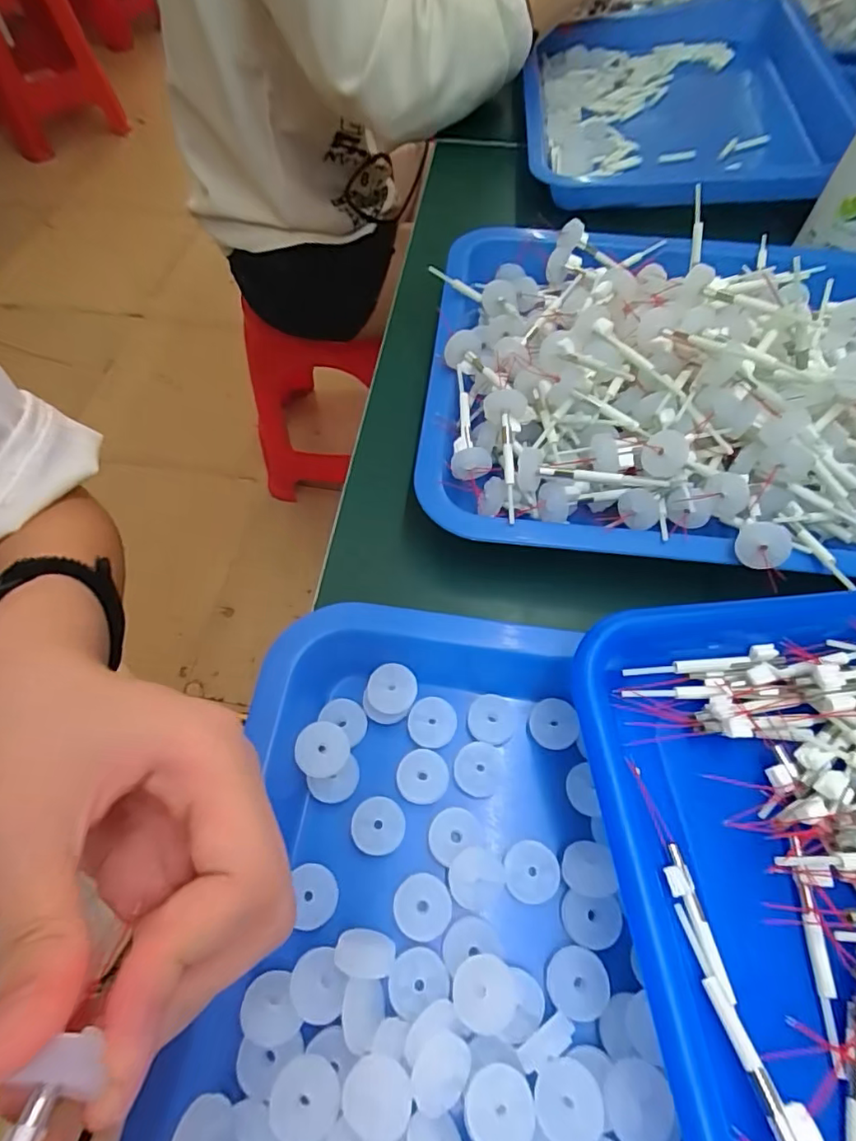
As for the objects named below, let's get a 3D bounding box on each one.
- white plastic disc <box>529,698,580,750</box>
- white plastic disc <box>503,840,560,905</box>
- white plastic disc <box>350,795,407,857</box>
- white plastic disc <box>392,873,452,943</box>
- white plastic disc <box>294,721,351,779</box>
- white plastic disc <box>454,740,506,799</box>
[{"bbox_3d":[0.055,0.066,0.238,0.020,0.005,0.020,0,61,0],"label":"white plastic disc"},{"bbox_3d":[0.039,0.115,0.210,0.020,0.006,0.020,0,61,0],"label":"white plastic disc"},{"bbox_3d":[-0.020,0.101,0.218,0.020,0.006,0.020,0,61,0],"label":"white plastic disc"},{"bbox_3d":[-0.002,0.125,0.204,0.021,0.004,0.021,0,61,0],"label":"white plastic disc"},{"bbox_3d":[-0.043,0.073,0.224,0.021,0.004,0.021,3,78,-17],"label":"white plastic disc"},{"bbox_3d":[0.022,0.083,0.230,0.021,0.006,0.020,0,61,0],"label":"white plastic disc"}]

